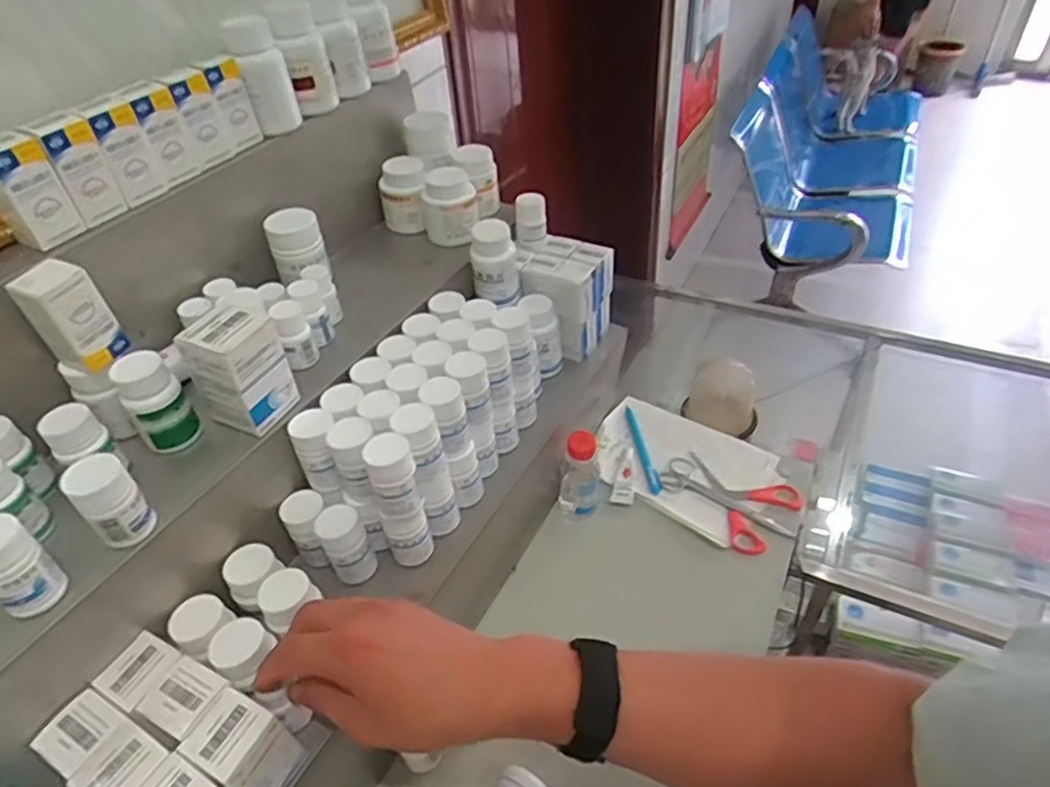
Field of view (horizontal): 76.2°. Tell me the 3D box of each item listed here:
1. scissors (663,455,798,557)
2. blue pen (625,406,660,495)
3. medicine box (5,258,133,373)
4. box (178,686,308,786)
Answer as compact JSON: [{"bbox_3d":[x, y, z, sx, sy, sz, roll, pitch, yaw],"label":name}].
[{"bbox_3d":[0.221,0.106,0.718,0.094,0.011,0.140,-29,47,-24],"label":"scissors"},{"bbox_3d":[0.136,0.065,0.782,0.012,0.008,0.139,-7,42,-2],"label":"blue pen"},{"bbox_3d":[-0.293,-0.049,0.433,0.028,0.066,0.039,22,48,26],"label":"medicine box"},{"bbox_3d":[-0.169,0.215,0.403,0.043,0.052,0.041,16,46,21],"label":"box"}]

